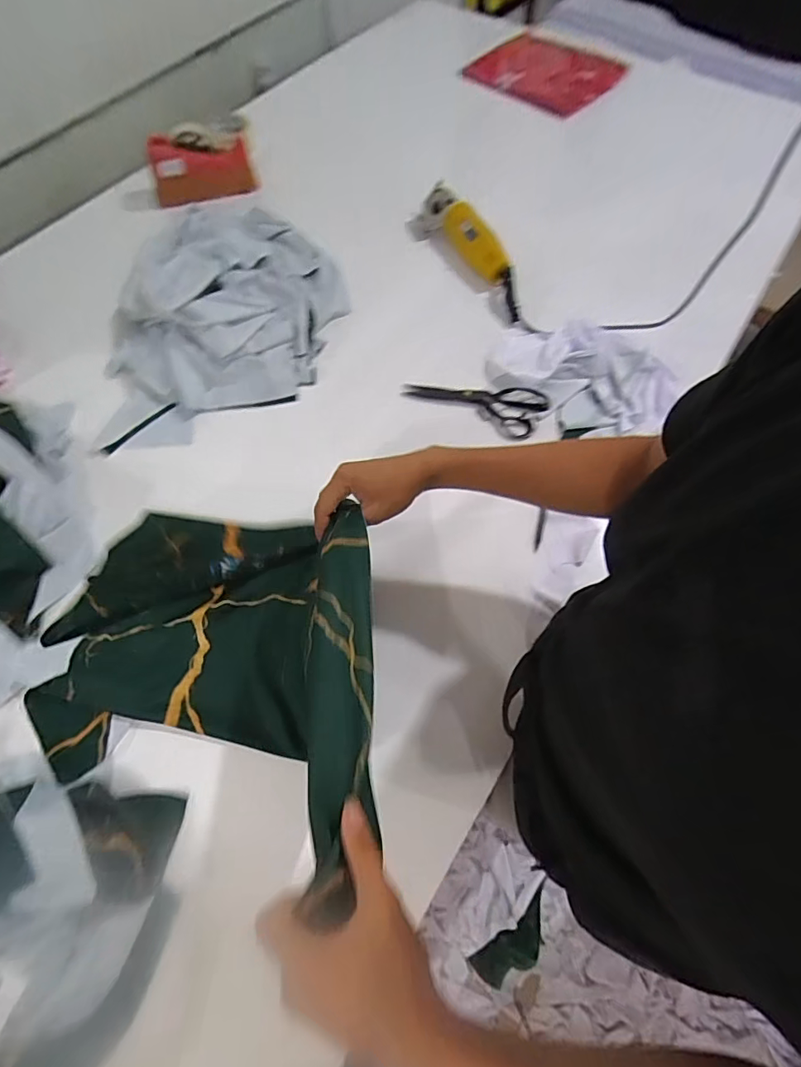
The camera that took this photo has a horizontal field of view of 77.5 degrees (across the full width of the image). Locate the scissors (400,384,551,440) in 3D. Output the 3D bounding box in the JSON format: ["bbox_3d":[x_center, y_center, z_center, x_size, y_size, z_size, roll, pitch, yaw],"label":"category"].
[{"bbox_3d":[0.116,-0.215,0.774,0.212,0.022,0.087,22,65,11],"label":"scissors"}]

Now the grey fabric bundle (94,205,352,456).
[{"bbox_3d":[-0.294,-0.379,0.818,0.359,0.079,0.559,9,64,5],"label":"grey fabric bundle"}]

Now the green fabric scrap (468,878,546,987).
[{"bbox_3d":[0.268,0.910,1.114,0.223,0.015,0.107,-42,91,-6],"label":"green fabric scrap"}]

